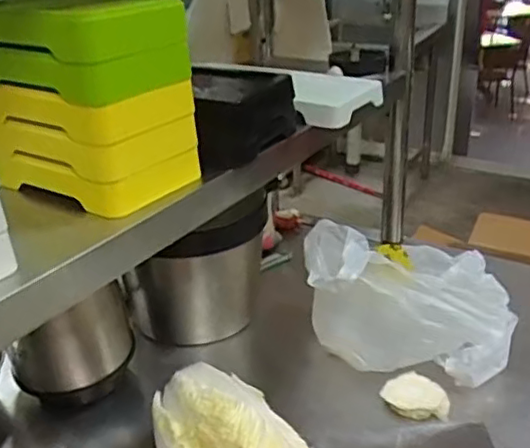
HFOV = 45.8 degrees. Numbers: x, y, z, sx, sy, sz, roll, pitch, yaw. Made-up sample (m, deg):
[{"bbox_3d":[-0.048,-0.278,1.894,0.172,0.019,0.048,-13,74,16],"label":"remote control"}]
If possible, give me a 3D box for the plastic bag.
[{"bbox_3d":[0.178,0.092,0.800,0.241,0.162,0.159,1,27,7],"label":"plastic bag"}]

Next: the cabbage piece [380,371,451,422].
[{"bbox_3d":[0.177,0.199,0.732,0.076,0.017,0.055,10,30,19],"label":"cabbage piece"}]

